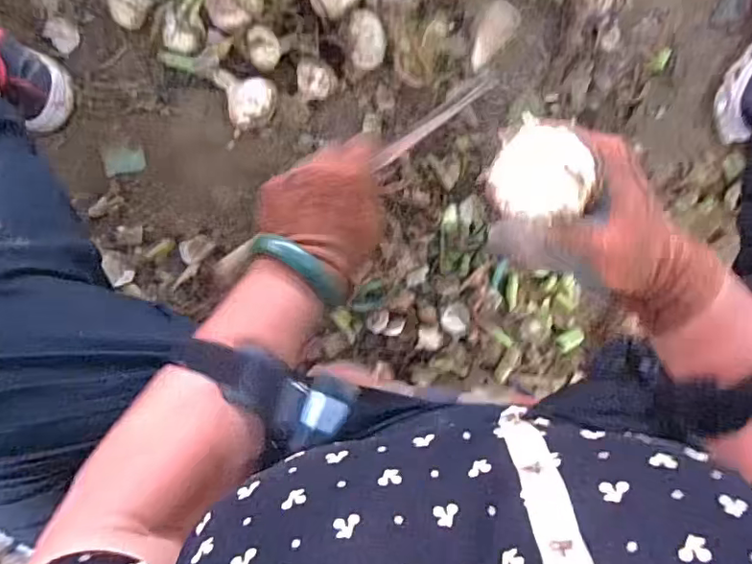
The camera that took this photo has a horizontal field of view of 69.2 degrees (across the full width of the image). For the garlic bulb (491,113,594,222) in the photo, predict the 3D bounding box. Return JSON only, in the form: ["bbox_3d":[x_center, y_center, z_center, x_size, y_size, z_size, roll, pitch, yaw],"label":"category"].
[{"bbox_3d":[0.079,-0.054,0.265,0.042,0.032,0.047,-29,96,-5],"label":"garlic bulb"}]

